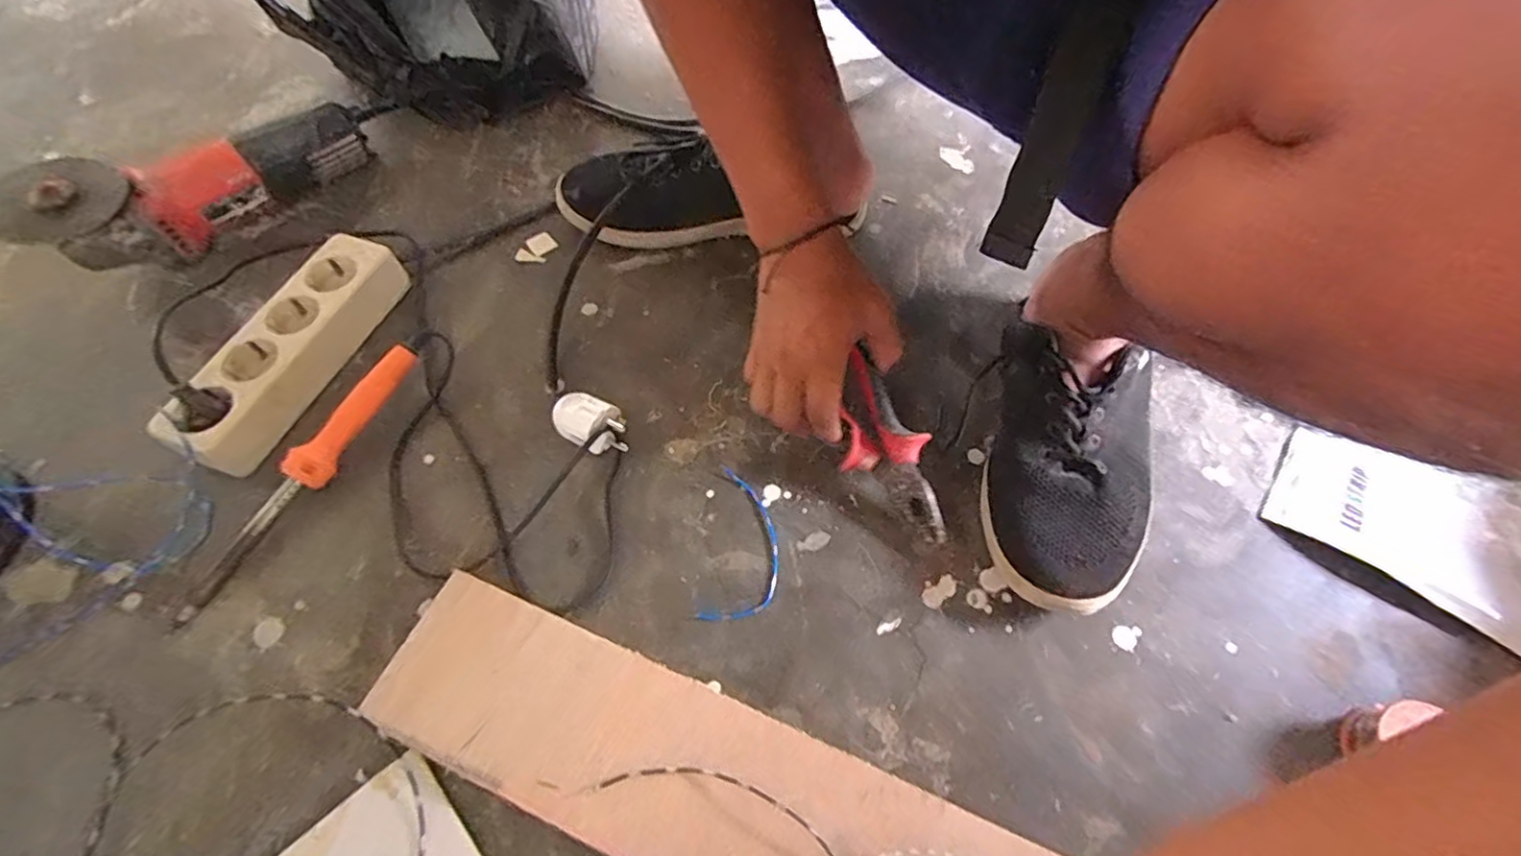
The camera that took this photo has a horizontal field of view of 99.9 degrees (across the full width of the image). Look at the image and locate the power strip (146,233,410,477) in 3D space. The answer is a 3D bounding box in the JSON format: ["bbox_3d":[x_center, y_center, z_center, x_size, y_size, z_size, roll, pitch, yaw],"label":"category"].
[{"bbox_3d":[-0.355,-0.062,0.485,0.060,0.043,0.202,19,62,10],"label":"power strip"}]

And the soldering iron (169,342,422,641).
[{"bbox_3d":[-0.313,0.030,0.438,0.020,0.029,0.223,25,63,14],"label":"soldering iron"}]

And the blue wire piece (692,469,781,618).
[{"bbox_3d":[-0.010,0.077,0.432,0.048,0.004,0.107,8,60,4],"label":"blue wire piece"}]

